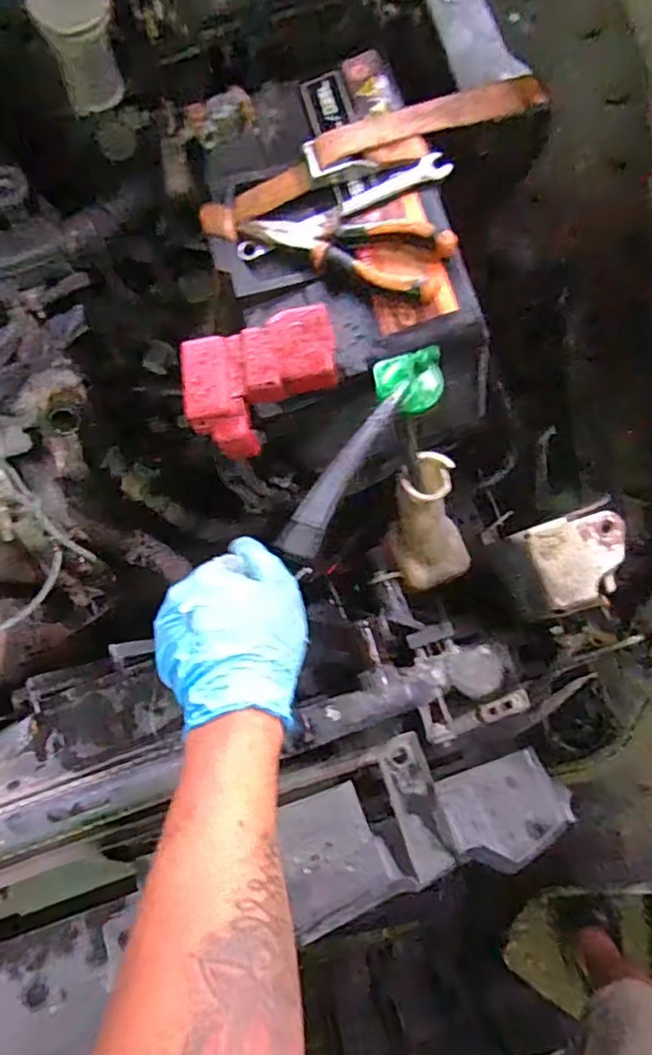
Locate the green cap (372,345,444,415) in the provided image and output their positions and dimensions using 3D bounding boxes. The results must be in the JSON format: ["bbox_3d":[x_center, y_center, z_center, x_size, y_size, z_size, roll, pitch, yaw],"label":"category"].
[{"bbox_3d":[0.053,-0.091,0.393,0.043,0.016,0.039,-10,75,-5],"label":"green cap"}]

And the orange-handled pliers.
[{"bbox_3d":[0.013,-0.194,0.437,0.145,0.019,0.048,21,74,17],"label":"orange-handled pliers"}]

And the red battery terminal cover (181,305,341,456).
[{"bbox_3d":[-0.039,-0.095,0.411,0.105,0.042,0.073,-15,75,-6],"label":"red battery terminal cover"}]

